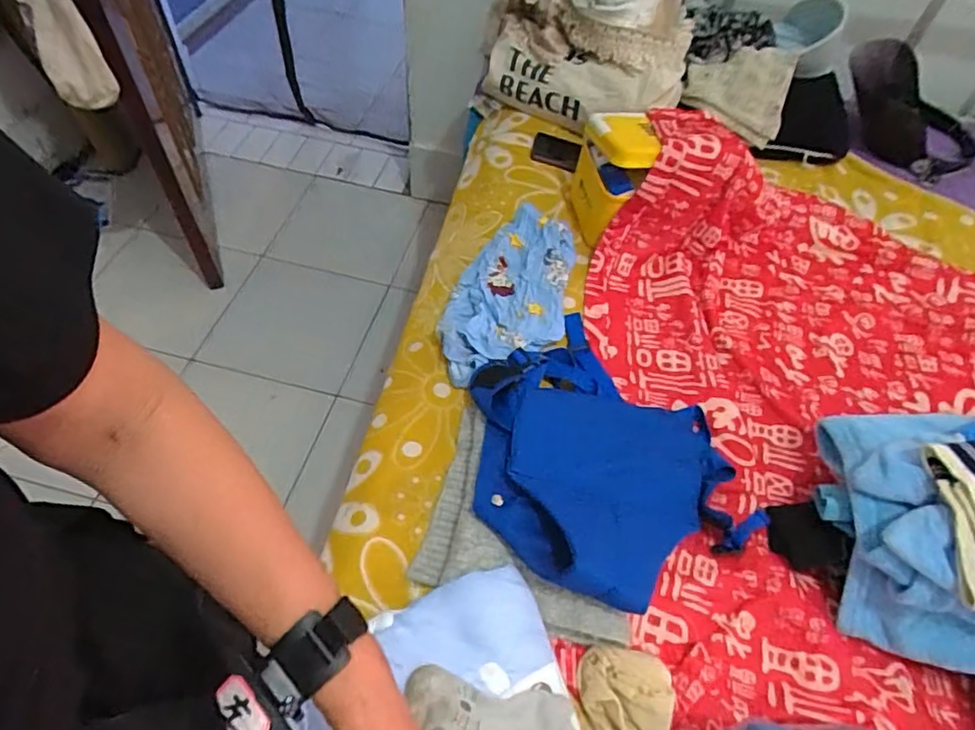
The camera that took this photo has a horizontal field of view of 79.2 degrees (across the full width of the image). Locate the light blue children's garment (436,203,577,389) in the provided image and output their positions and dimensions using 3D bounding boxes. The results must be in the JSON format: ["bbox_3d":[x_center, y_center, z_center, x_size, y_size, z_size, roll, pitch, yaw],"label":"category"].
[{"bbox_3d":[0.032,-0.109,0.880,0.174,0.058,0.321,9,54,5],"label":"light blue children's garment"}]

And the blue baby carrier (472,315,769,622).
[{"bbox_3d":[0.127,0.096,0.715,0.321,0.083,0.354,-25,59,-19],"label":"blue baby carrier"}]

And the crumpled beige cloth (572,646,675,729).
[{"bbox_3d":[0.133,0.329,0.571,0.083,0.043,0.101,8,54,4],"label":"crumpled beige cloth"}]

